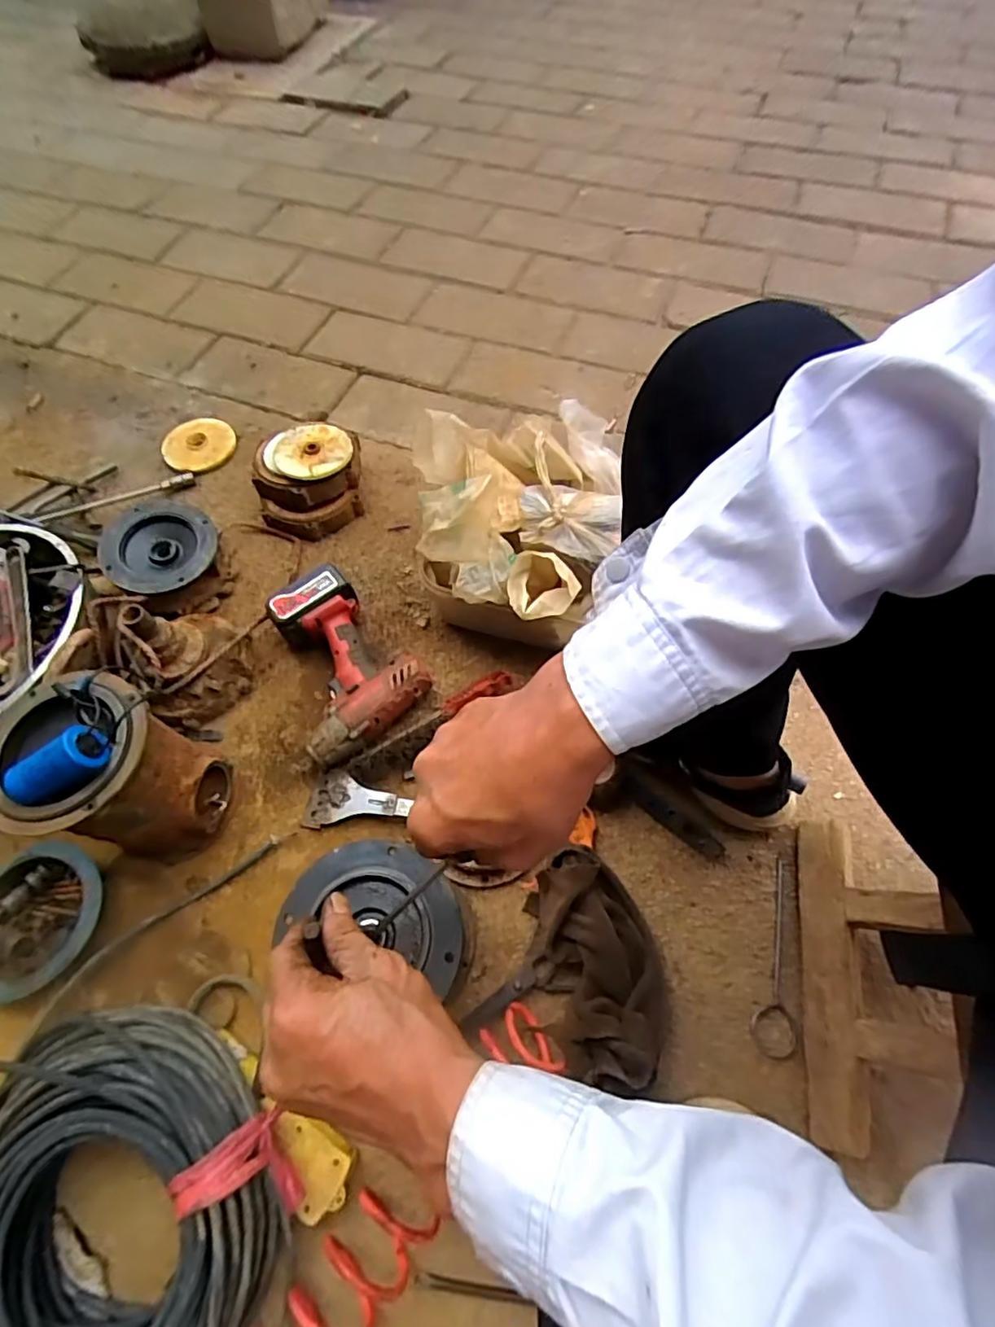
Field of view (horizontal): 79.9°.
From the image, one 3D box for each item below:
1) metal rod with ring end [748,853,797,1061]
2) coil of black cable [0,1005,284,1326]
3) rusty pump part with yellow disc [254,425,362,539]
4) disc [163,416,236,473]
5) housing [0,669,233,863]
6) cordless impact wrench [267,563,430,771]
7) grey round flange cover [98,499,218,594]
[{"bbox_3d":[0.274,0.292,0.603,0.044,0.005,0.186,5,63,6],"label":"metal rod with ring end"},{"bbox_3d":[-0.313,0.438,0.486,0.248,0.082,0.274,-16,65,-5],"label":"coil of black cable"},{"bbox_3d":[-0.270,-0.265,0.852,0.138,0.091,0.148,-7,62,0],"label":"rusty pump part with yellow disc"},{"bbox_3d":[-0.474,-0.347,0.943,0.108,0.015,0.105,-42,77,-13],"label":"disc"},{"bbox_3d":[-0.378,0.111,0.596,0.147,0.223,0.137,3,65,4],"label":"housing"},{"bbox_3d":[-0.204,0.003,0.721,0.167,0.072,0.217,-36,68,-14],"label":"cordless impact wrench"},{"bbox_3d":[-0.433,-0.148,0.765,0.137,0.037,0.130,-1,65,2],"label":"grey round flange cover"}]

